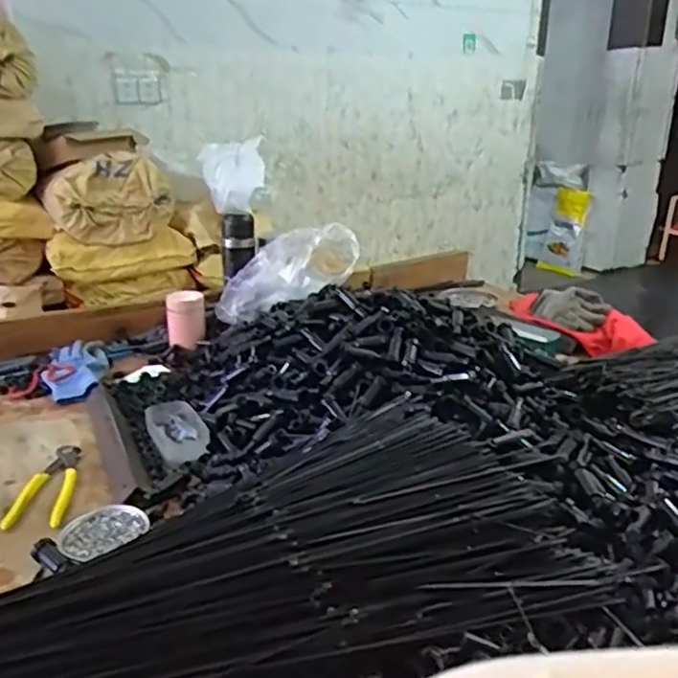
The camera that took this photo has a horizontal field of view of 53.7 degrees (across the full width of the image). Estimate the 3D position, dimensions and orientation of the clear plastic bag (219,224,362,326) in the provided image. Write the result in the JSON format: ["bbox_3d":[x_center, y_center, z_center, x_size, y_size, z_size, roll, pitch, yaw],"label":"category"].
[{"bbox_3d":[-0.101,-0.115,1.172,0.283,0.107,0.065,-26,16,15],"label":"clear plastic bag"}]

